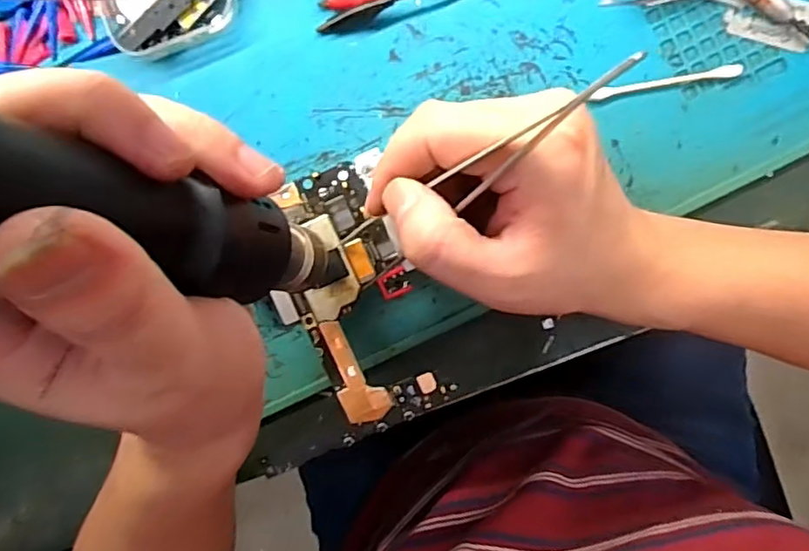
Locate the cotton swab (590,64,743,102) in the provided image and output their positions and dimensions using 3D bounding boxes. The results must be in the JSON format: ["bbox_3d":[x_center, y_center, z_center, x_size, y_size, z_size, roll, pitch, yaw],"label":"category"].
[{"bbox_3d":[0.123,-0.091,0.280,0.069,0.004,0.006,-9,96,6],"label":"cotton swab"}]

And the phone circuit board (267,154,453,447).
[{"bbox_3d":[-0.026,0.014,0.277,0.059,0.009,0.122,-24,92,4],"label":"phone circuit board"}]

